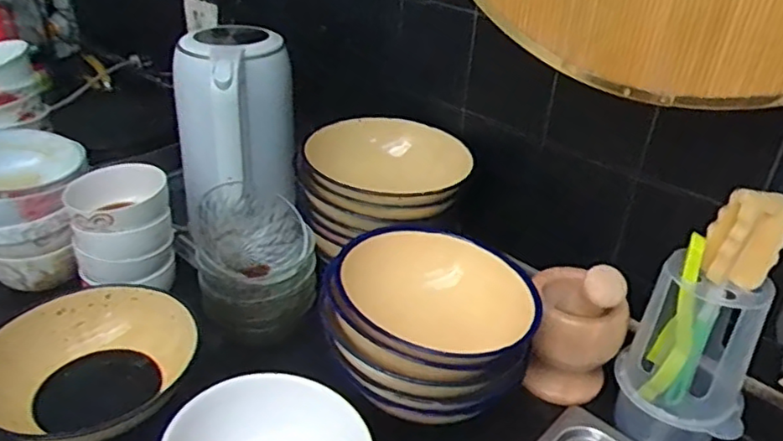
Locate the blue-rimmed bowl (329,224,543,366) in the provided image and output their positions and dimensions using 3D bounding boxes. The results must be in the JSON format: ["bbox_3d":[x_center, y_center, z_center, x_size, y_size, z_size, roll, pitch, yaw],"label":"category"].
[{"bbox_3d":[0.043,0.076,0.601,0.184,0.059,0.160,25,38,32],"label":"blue-rimmed bowl"}]

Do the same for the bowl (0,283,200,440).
[{"bbox_3d":[-0.278,0.141,0.597,0.174,0.061,0.179,3,32,0],"label":"bowl"}]

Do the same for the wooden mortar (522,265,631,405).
[{"bbox_3d":[0.186,0.104,0.641,0.092,0.154,0.083,13,33,15],"label":"wooden mortar"}]

